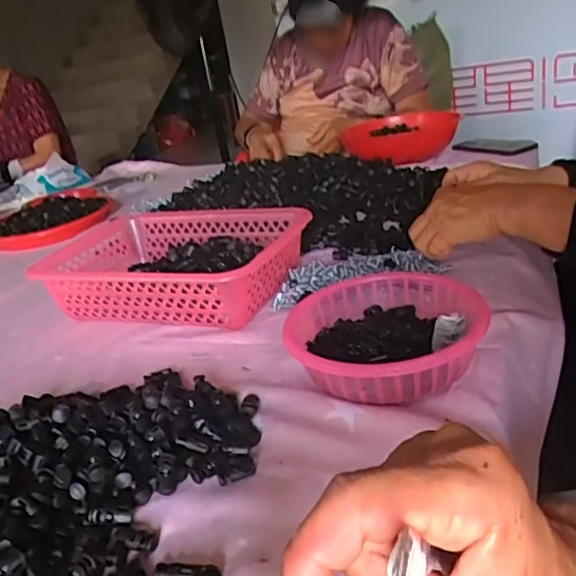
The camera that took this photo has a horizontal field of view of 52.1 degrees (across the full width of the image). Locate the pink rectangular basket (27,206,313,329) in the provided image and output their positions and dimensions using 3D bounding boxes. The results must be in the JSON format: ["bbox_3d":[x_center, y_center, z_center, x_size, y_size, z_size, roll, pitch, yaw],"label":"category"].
[{"bbox_3d":[-0.137,-0.021,0.733,0.301,0.087,0.197,2,26,23],"label":"pink rectangular basket"}]

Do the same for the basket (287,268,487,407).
[{"bbox_3d":[0.087,0.042,0.527,0.170,0.060,0.182,-9,23,4],"label":"basket"}]

